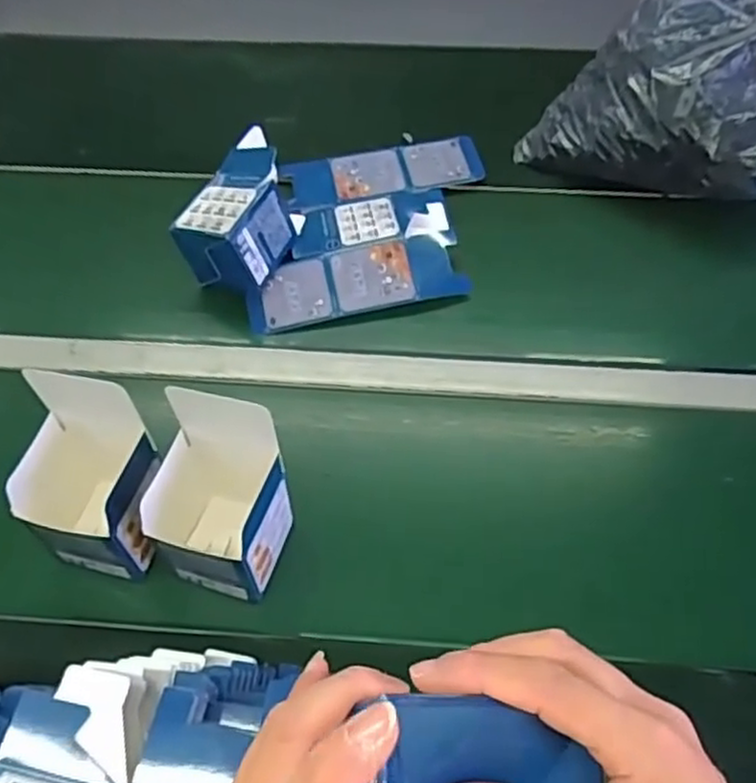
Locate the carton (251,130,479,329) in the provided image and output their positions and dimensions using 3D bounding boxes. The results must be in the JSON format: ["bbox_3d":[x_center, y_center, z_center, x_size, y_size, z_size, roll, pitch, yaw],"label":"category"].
[{"bbox_3d":[-0.009,-0.189,0.815,0.276,0.027,0.237,-8,59,-1],"label":"carton"}]

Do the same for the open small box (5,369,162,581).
[{"bbox_3d":[-0.233,0.071,0.596,0.084,0.159,0.100,11,57,8],"label":"open small box"}]

